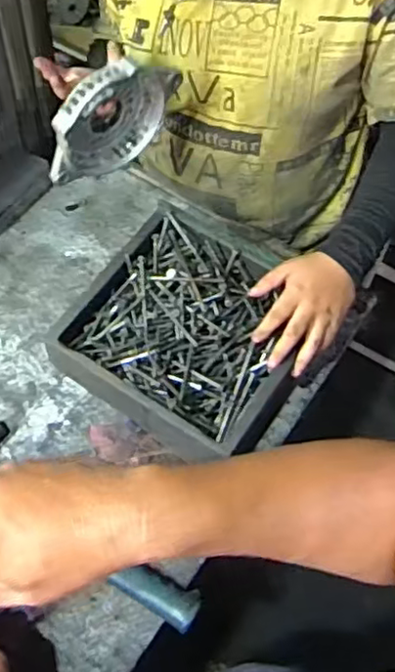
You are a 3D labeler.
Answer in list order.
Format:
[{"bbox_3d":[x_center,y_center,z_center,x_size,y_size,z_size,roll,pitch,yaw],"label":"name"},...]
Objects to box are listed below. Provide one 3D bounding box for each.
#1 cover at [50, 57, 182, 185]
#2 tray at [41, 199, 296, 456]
[{"bbox_3d":[-0.099,-0.253,0.752,0.170,0.132,0.035,-38,68,-23],"label":"cover"},{"bbox_3d":[-0.009,0.001,0.801,0.265,0.084,0.250,31,62,15],"label":"tray"}]

